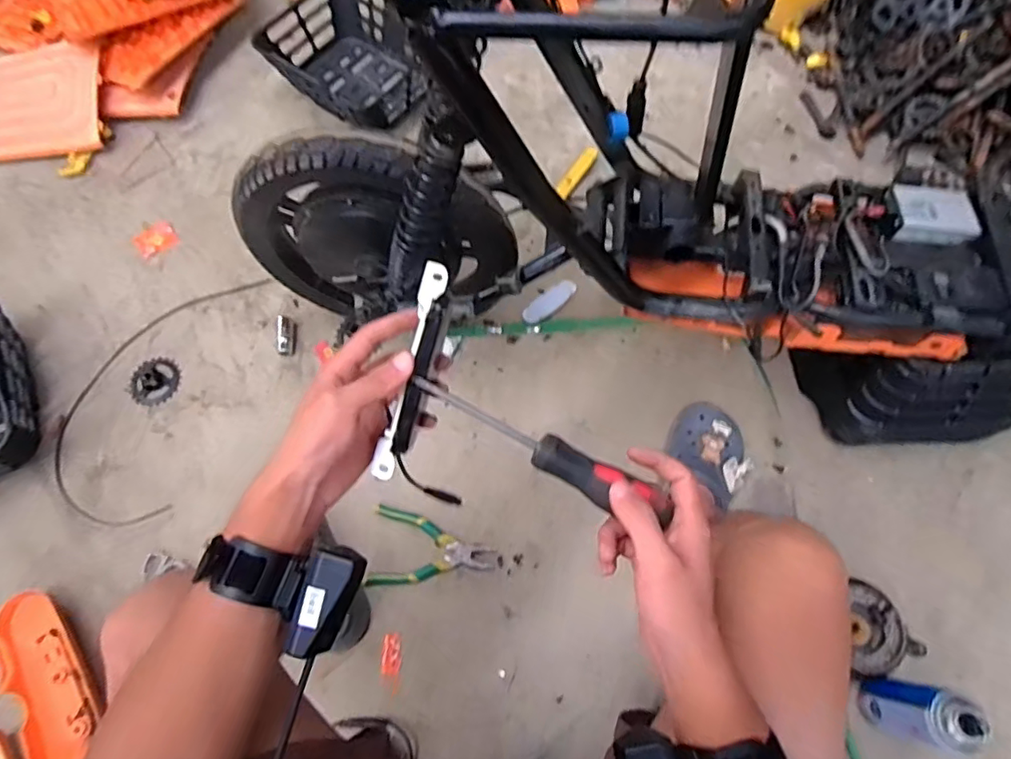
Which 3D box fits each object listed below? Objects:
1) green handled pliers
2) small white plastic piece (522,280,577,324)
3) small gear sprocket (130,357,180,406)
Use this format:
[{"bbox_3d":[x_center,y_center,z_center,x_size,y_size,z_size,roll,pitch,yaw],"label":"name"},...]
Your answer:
[{"bbox_3d":[-0.109,0.249,0.867,0.180,0.025,0.110,2,69,2],"label":"green handled pliers"},{"bbox_3d":[0.078,-0.135,1.011,0.110,0.004,0.039,-40,73,-13],"label":"small white plastic piece"},{"bbox_3d":[-0.597,0.002,0.990,0.080,0.006,0.083,-40,73,-13],"label":"small gear sprocket"}]

